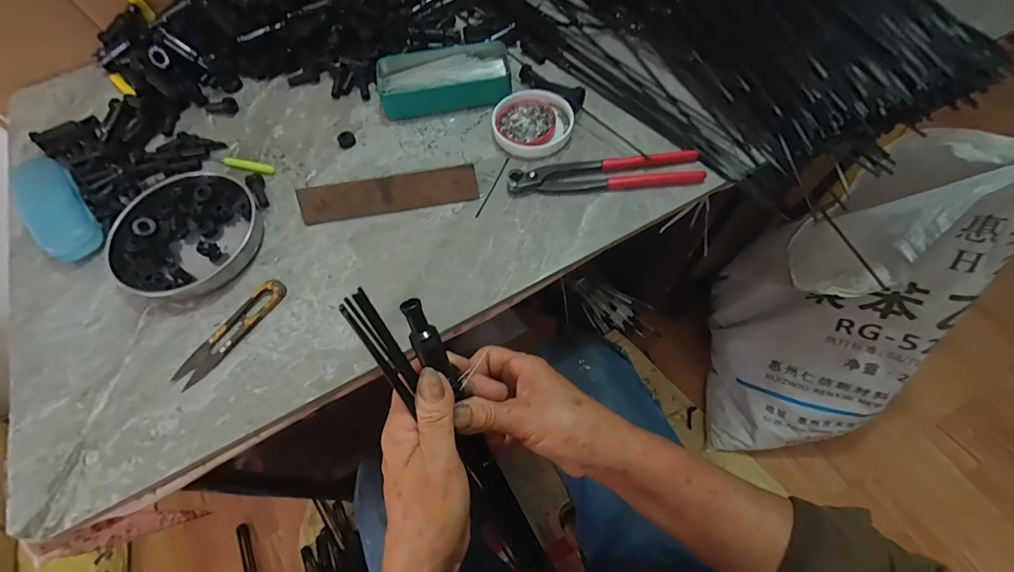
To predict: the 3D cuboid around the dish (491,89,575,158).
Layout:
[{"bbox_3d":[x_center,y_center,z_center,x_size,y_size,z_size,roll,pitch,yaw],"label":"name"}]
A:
[{"bbox_3d":[0.030,-0.181,0.488,0.085,0.020,0.083,-1,63,3],"label":"dish"}]

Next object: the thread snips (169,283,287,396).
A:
[{"bbox_3d":[-0.250,0.040,0.396,0.027,0.009,0.116,33,69,18],"label":"thread snips"}]

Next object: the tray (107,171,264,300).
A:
[{"bbox_3d":[-0.315,-0.052,0.433,0.133,0.035,0.127,-1,63,3],"label":"tray"}]

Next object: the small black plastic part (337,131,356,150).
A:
[{"bbox_3d":[-0.184,-0.168,0.500,0.019,0.012,0.018,-26,64,-10],"label":"small black plastic part"}]

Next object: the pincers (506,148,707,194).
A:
[{"bbox_3d":[0.101,-0.118,0.451,0.199,0.015,0.049,-8,63,0],"label":"pincers"}]

